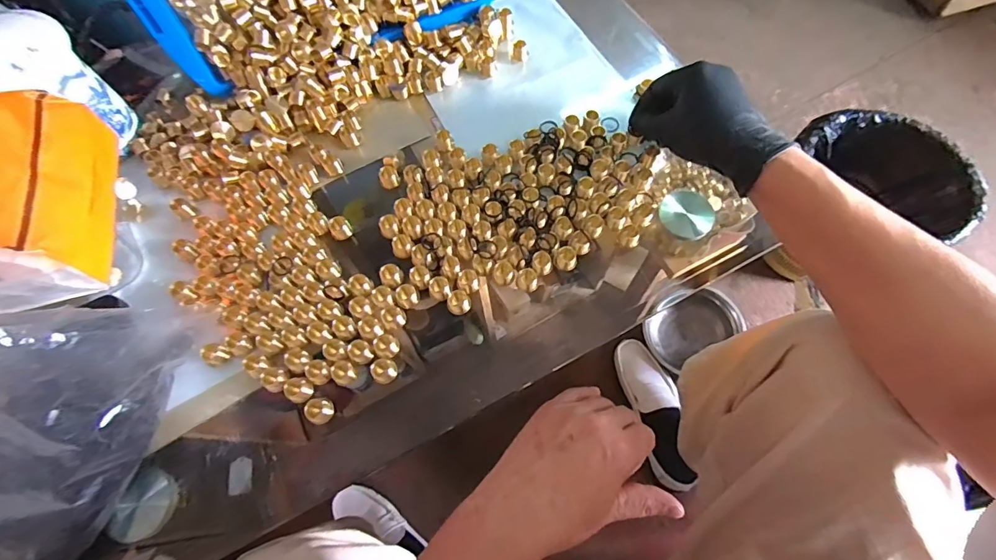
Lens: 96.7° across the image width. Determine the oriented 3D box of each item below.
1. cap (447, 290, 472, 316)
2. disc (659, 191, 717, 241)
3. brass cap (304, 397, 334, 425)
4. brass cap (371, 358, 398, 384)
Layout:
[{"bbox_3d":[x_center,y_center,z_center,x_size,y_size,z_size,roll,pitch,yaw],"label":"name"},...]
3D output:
[{"bbox_3d":[-0.036,0.021,0.408,0.021,0.016,0.018,-22,68,-7],"label":"cap"},{"bbox_3d":[0.189,-0.066,0.445,0.058,0.009,0.044,18,103,-5],"label":"disc"},{"bbox_3d":[-0.150,0.110,0.372,0.017,0.021,0.021,21,70,11],"label":"brass cap"},{"bbox_3d":[-0.098,0.079,0.385,0.018,0.017,0.021,31,72,14],"label":"brass cap"}]

